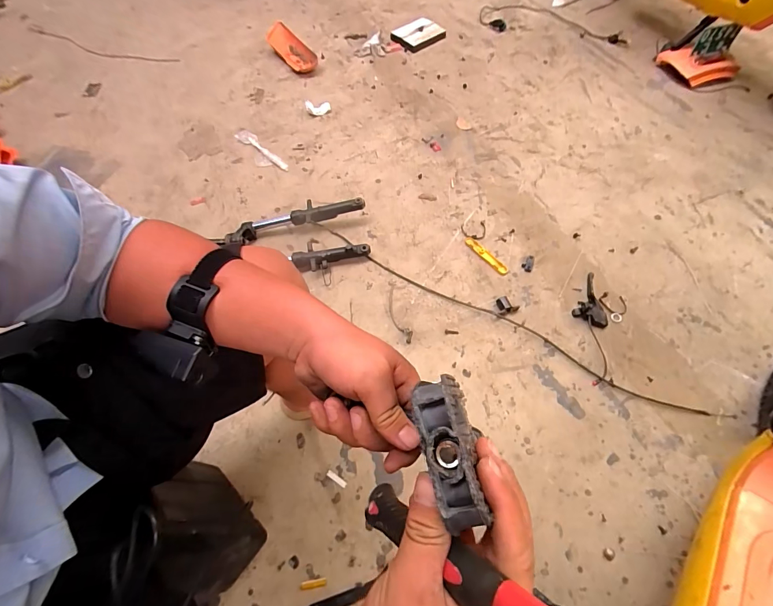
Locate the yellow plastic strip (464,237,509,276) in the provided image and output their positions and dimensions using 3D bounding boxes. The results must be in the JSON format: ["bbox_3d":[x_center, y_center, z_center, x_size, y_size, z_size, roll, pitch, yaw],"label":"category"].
[{"bbox_3d":[0.283,-0.136,1.032,0.031,0.006,0.152,-39,68,-16],"label":"yellow plastic strip"}]

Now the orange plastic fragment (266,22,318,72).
[{"bbox_3d":[-0.385,-1.023,1.452,0.104,0.022,0.250,-44,82,-2],"label":"orange plastic fragment"}]

